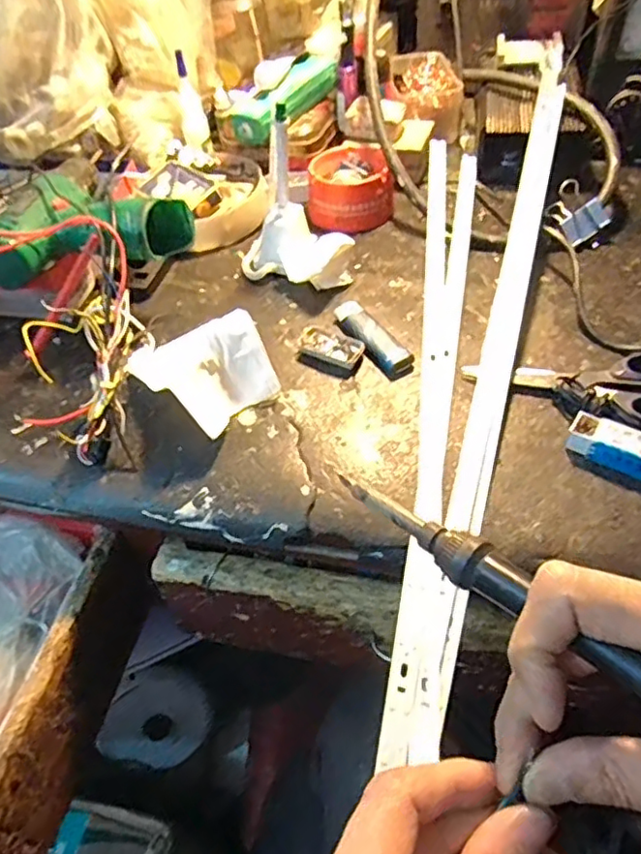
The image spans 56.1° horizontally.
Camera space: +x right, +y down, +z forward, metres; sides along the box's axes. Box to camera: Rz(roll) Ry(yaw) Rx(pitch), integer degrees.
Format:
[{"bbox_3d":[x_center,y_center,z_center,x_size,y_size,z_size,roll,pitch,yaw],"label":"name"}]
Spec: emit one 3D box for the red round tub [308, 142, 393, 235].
[{"bbox_3d":[0.027,-0.239,0.602,0.079,0.046,0.082,-2,51,3],"label":"red round tub"}]

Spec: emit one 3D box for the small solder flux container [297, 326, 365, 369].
[{"bbox_3d":[0.008,-0.062,0.474,0.051,0.010,0.026,22,56,20],"label":"small solder flux container"}]

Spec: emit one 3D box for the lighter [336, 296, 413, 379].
[{"bbox_3d":[0.041,-0.071,0.477,0.029,0.010,0.089,-27,54,-16],"label":"lighter"}]

